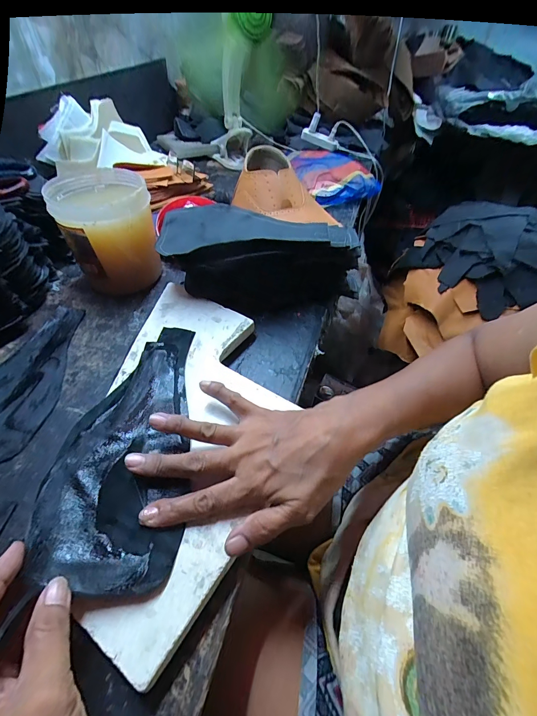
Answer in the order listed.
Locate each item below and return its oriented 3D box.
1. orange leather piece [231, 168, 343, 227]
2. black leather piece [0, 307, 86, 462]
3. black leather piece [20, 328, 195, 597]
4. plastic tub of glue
[{"bbox_3d":[0.040,-0.290,0.590,0.192,0.067,0.086,10,46,-16],"label":"orange leather piece"},{"bbox_3d":[-0.275,0.015,0.366,0.100,0.005,0.207,3,48,1],"label":"black leather piece"},{"bbox_3d":[-0.118,0.060,0.291,0.107,0.017,0.243,2,47,0],"label":"black leather piece"},{"bbox_3d":[-0.217,-0.165,0.446,0.105,0.131,0.111,1,48,-1],"label":"plastic tub of glue"}]

